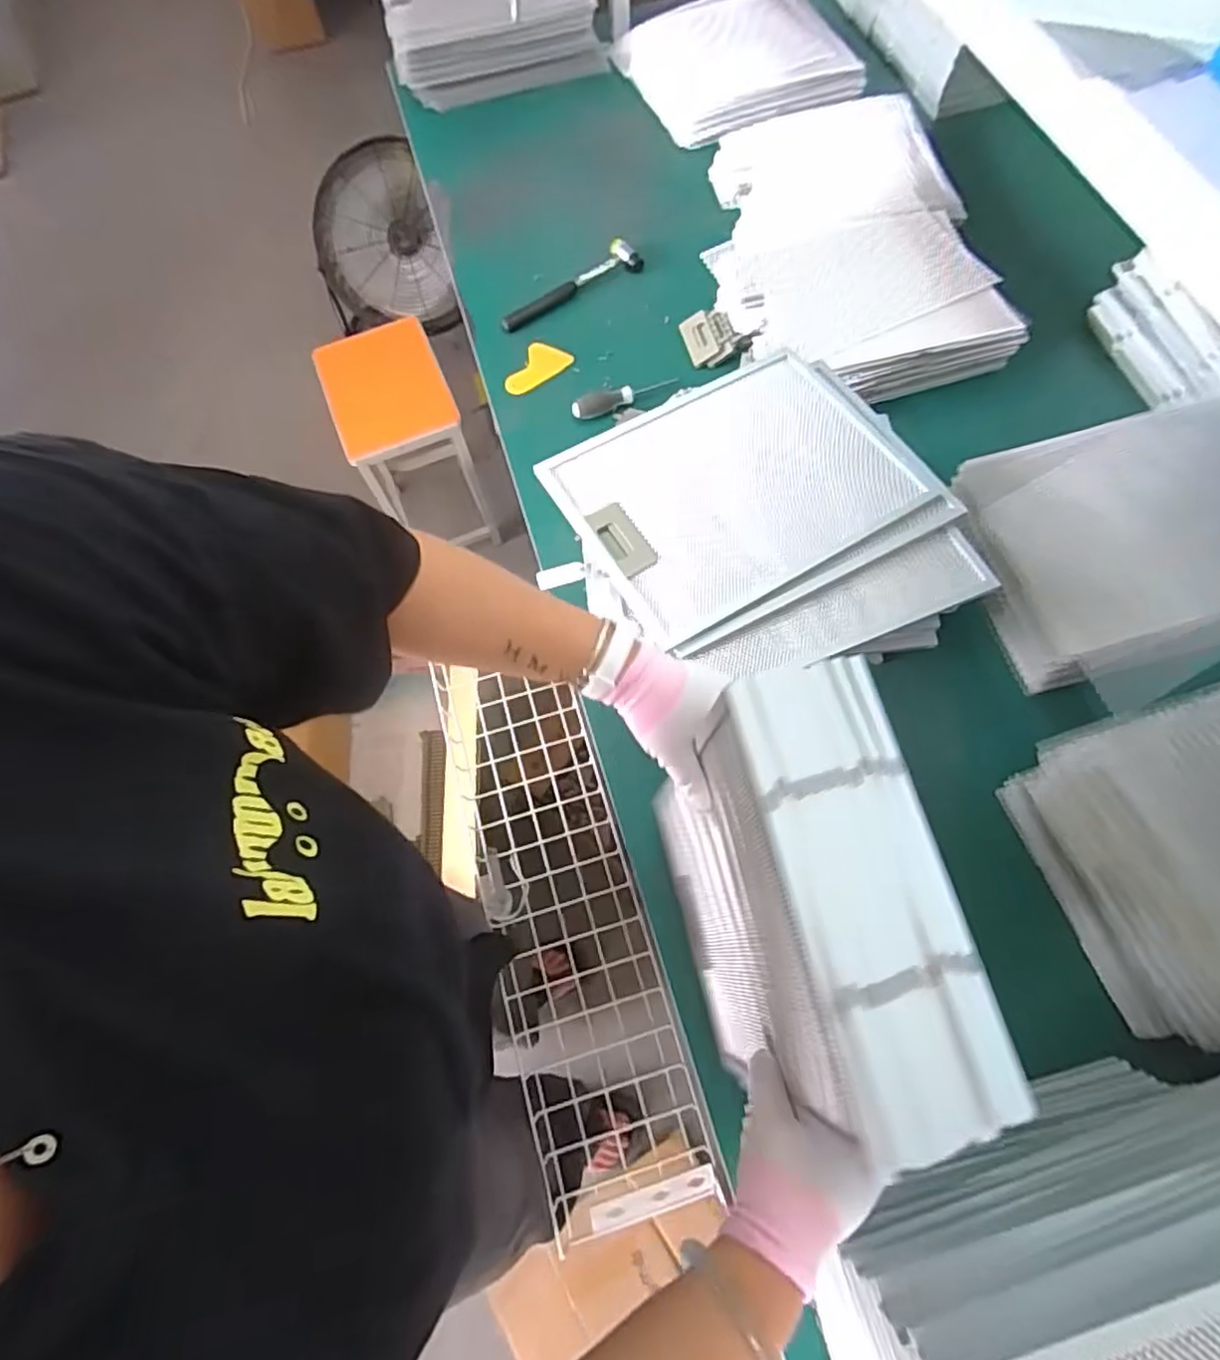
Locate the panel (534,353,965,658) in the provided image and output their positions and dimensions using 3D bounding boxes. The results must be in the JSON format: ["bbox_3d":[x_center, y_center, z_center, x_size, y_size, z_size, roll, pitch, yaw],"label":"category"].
[{"bbox_3d":[0.135,-0.200,0.709,0.344,0.023,0.277,-27,69,-8],"label":"panel"}]

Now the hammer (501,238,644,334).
[{"bbox_3d":[-0.061,-0.605,1.031,0.246,0.035,0.051,-30,70,-9],"label":"hammer"}]

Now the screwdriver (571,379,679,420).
[{"bbox_3d":[0.021,-0.403,0.938,0.156,0.024,0.027,-23,69,-6],"label":"screwdriver"}]

